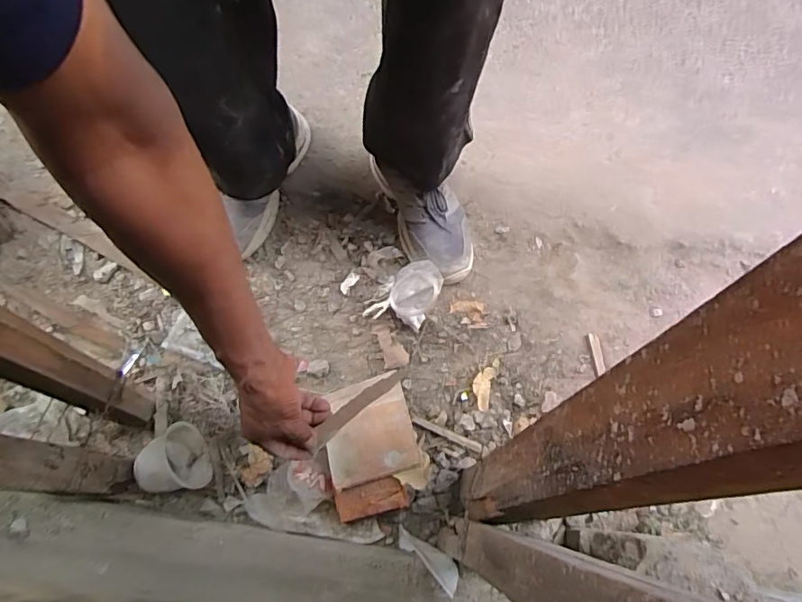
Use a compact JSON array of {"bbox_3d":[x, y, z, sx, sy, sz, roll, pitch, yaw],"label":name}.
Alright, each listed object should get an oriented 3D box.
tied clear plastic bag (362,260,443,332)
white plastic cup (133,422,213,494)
[{"bbox_3d":[0.013,-0.009,0.748,0.076,0.079,0.109,38,72,13],"label":"tied clear plastic bag"},{"bbox_3d":[-0.306,0.215,0.673,0.077,0.060,0.085,-20,70,-9],"label":"white plastic cup"}]

